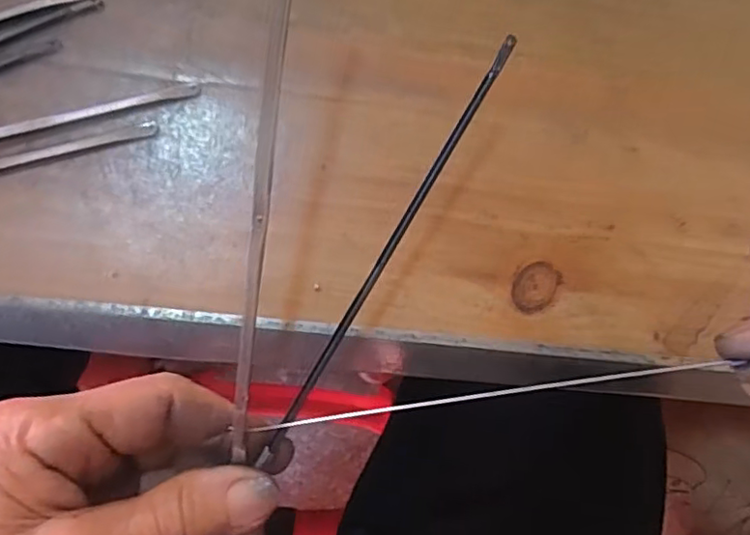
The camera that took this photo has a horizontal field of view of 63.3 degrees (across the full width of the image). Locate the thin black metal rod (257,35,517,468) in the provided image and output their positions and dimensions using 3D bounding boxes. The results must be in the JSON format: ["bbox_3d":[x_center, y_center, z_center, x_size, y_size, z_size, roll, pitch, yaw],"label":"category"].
[{"bbox_3d":[0.003,-0.002,0.185,0.004,0.004,0.149,30,96,-6],"label":"thin black metal rod"}]

